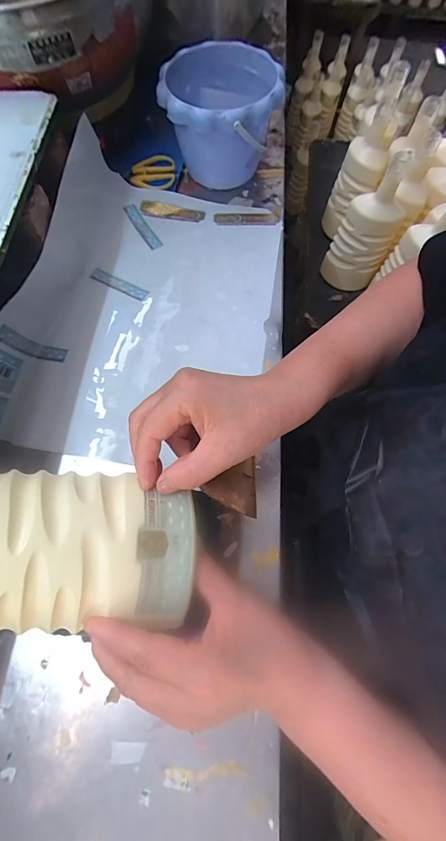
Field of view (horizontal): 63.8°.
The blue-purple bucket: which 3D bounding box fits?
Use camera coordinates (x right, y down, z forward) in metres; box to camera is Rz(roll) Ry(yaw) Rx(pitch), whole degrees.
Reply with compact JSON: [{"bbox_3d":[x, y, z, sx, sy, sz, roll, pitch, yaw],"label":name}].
[{"bbox_3d":[-0.004,-0.406,0.492,0.149,0.117,0.170,-3,70,-1],"label":"blue-purple bucket"}]

